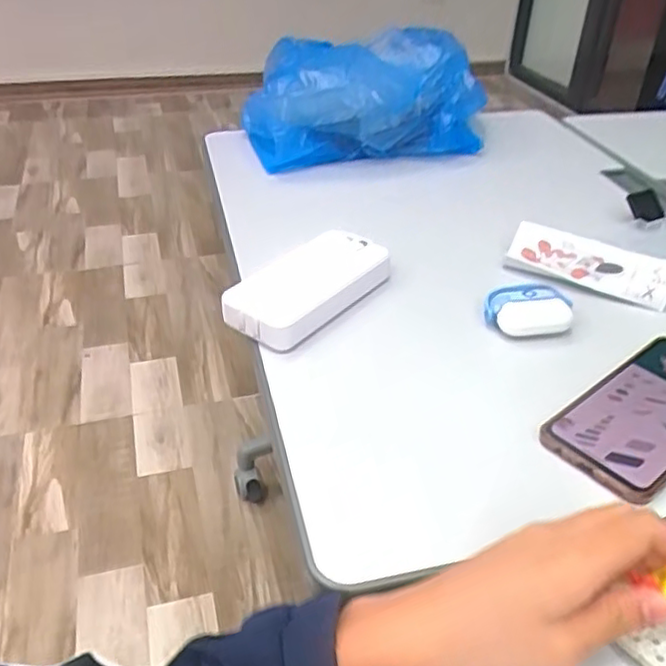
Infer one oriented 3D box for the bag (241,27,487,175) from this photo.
[{"bbox_3d":[0.027,-0.292,0.824,0.263,0.107,0.197,-9,38,-14],"label":"bag"}]

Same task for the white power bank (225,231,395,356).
[{"bbox_3d":[-0.021,-0.037,0.546,0.071,0.029,0.150,30,45,32],"label":"white power bank"}]

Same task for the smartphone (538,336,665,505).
[{"bbox_3d":[0.214,0.048,0.443,0.156,0.007,0.075,-25,44,-32],"label":"smartphone"}]

